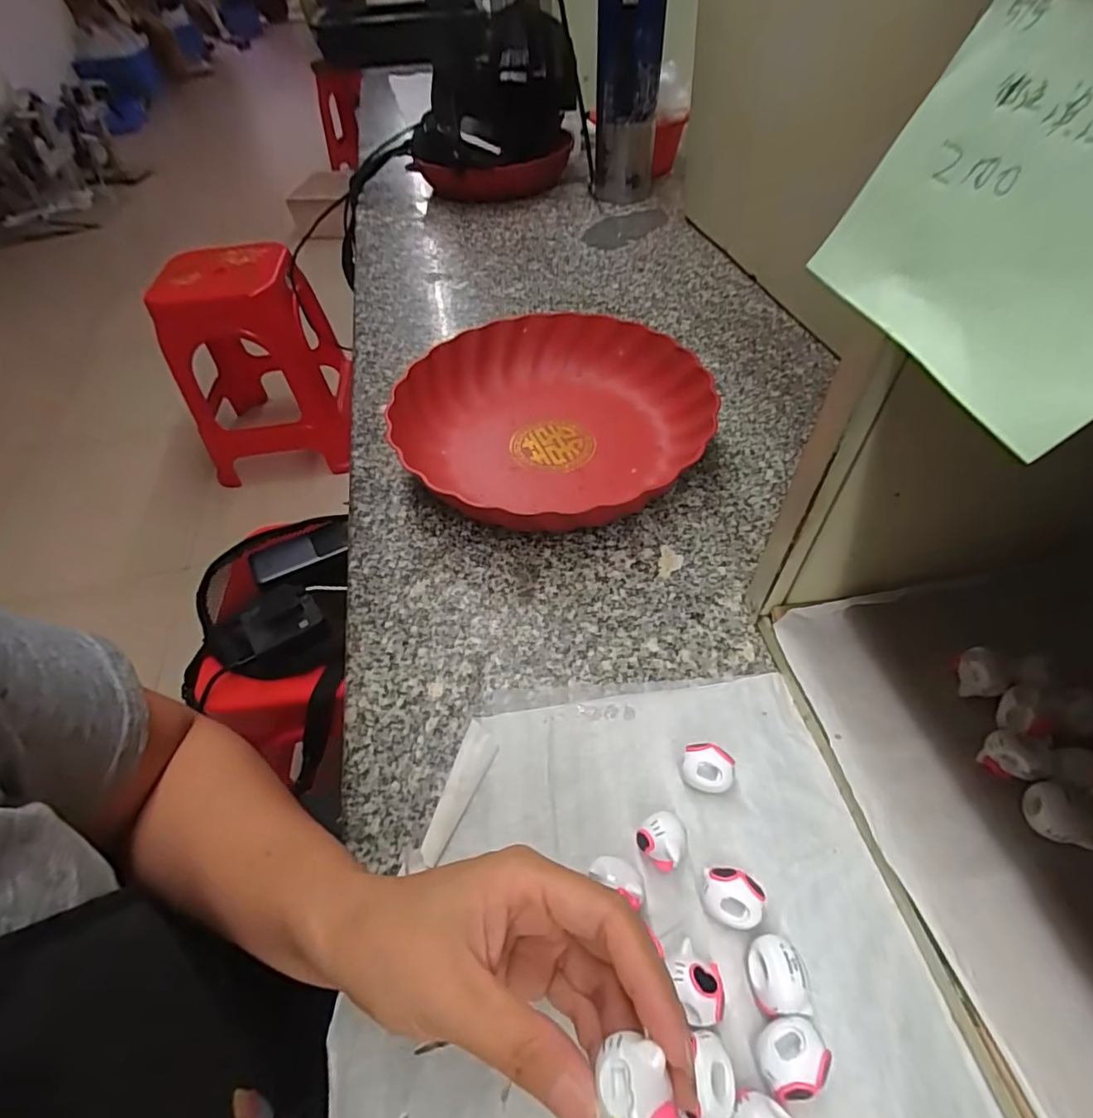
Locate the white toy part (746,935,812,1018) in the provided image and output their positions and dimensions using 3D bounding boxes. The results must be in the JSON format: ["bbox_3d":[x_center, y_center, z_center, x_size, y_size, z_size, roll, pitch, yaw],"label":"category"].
[{"bbox_3d":[0.091,0.167,0.221,0.020,0.021,0.025,-7,50,1],"label":"white toy part"}]

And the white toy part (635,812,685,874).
[{"bbox_3d":[0.053,0.129,0.253,0.020,0.025,0.019,-3,50,4],"label":"white toy part"}]

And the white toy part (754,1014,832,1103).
[{"bbox_3d":[0.091,0.185,0.207,0.025,0.019,0.021,-22,51,-12],"label":"white toy part"}]

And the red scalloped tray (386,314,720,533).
[{"bbox_3d":[0.005,-0.109,0.434,0.222,0.049,0.233,-38,56,-23],"label":"red scalloped tray"}]

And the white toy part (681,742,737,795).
[{"bbox_3d":[0.079,0.104,0.274,0.024,0.020,0.019,14,54,18],"label":"white toy part"}]

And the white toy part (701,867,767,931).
[{"bbox_3d":[0.080,0.147,0.239,0.024,0.019,0.020,11,53,15],"label":"white toy part"}]

